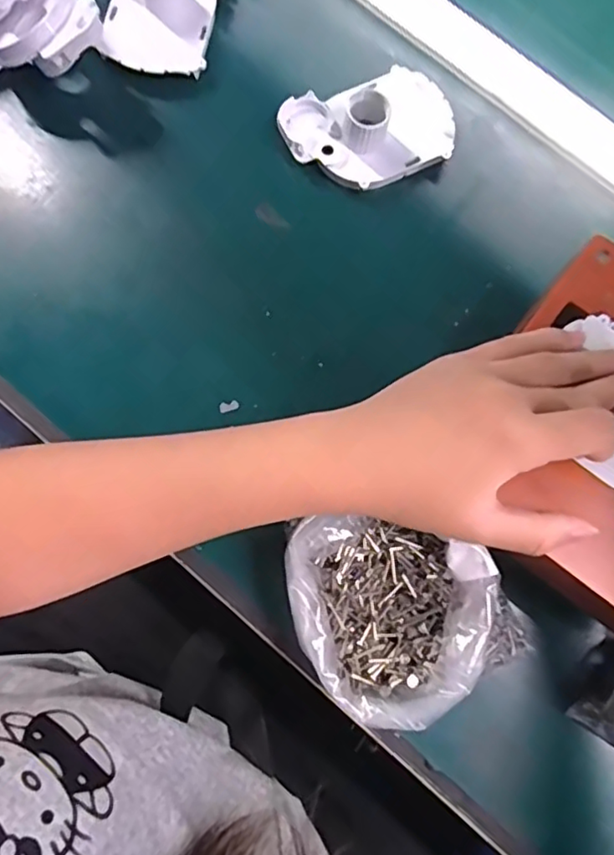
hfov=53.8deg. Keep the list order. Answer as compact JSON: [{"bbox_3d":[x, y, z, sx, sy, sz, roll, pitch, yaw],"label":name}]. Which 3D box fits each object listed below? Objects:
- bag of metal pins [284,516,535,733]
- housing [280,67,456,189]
[{"bbox_3d":[0.050,0.087,0.310,0.110,0.047,0.112,-24,81,-7],"label":"bag of metal pins"},{"bbox_3d":[0.040,-0.187,0.373,0.103,0.032,0.065,-21,81,-7],"label":"housing"}]

